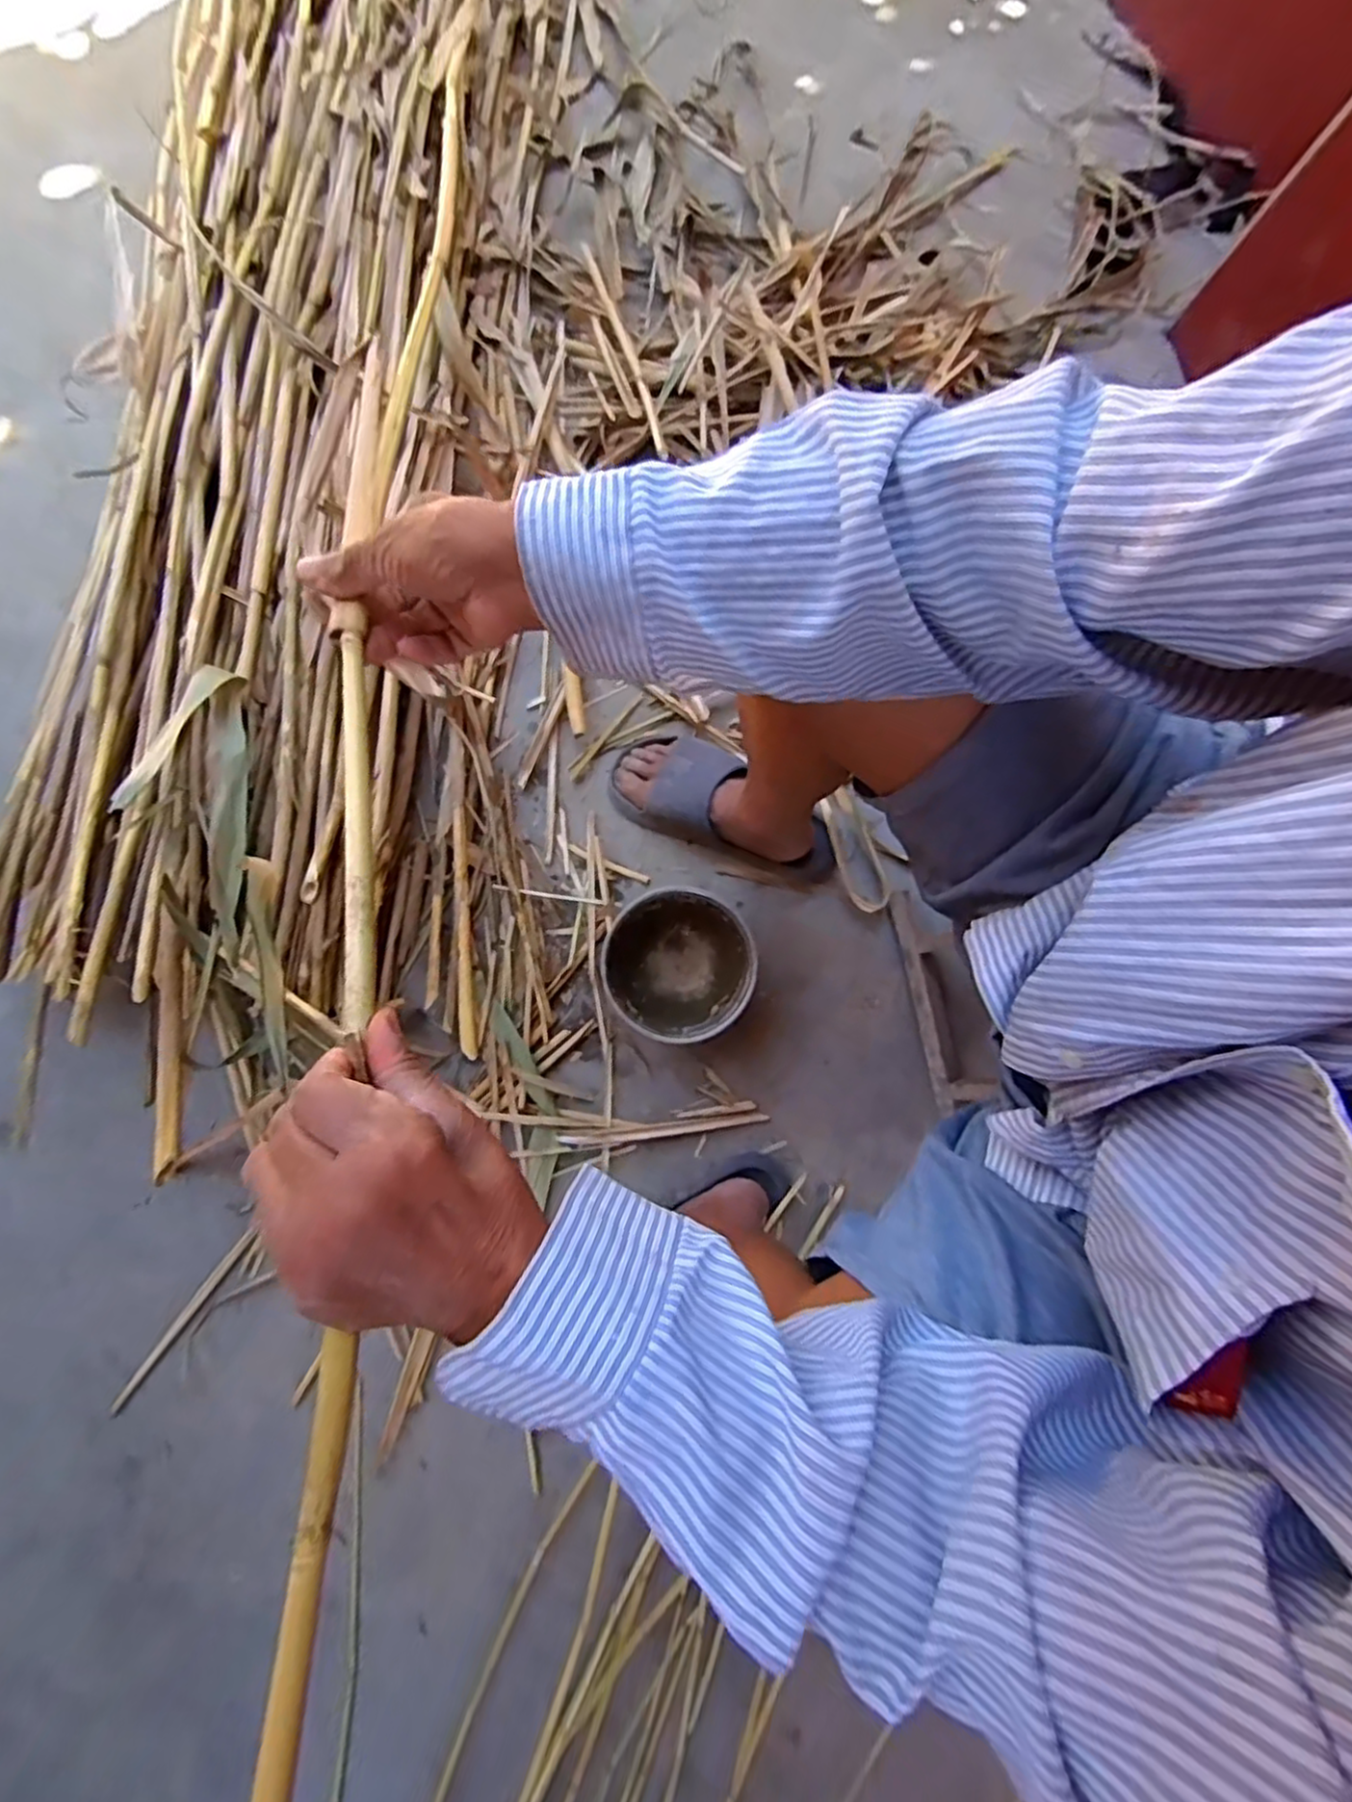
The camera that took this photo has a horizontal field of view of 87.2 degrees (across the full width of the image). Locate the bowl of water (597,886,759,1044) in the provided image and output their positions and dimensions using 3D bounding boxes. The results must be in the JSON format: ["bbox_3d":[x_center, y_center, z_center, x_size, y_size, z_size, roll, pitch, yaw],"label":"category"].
[{"bbox_3d":[0.003,0.071,0.760,0.152,0.067,0.151,0,80,-1],"label":"bowl of water"}]

